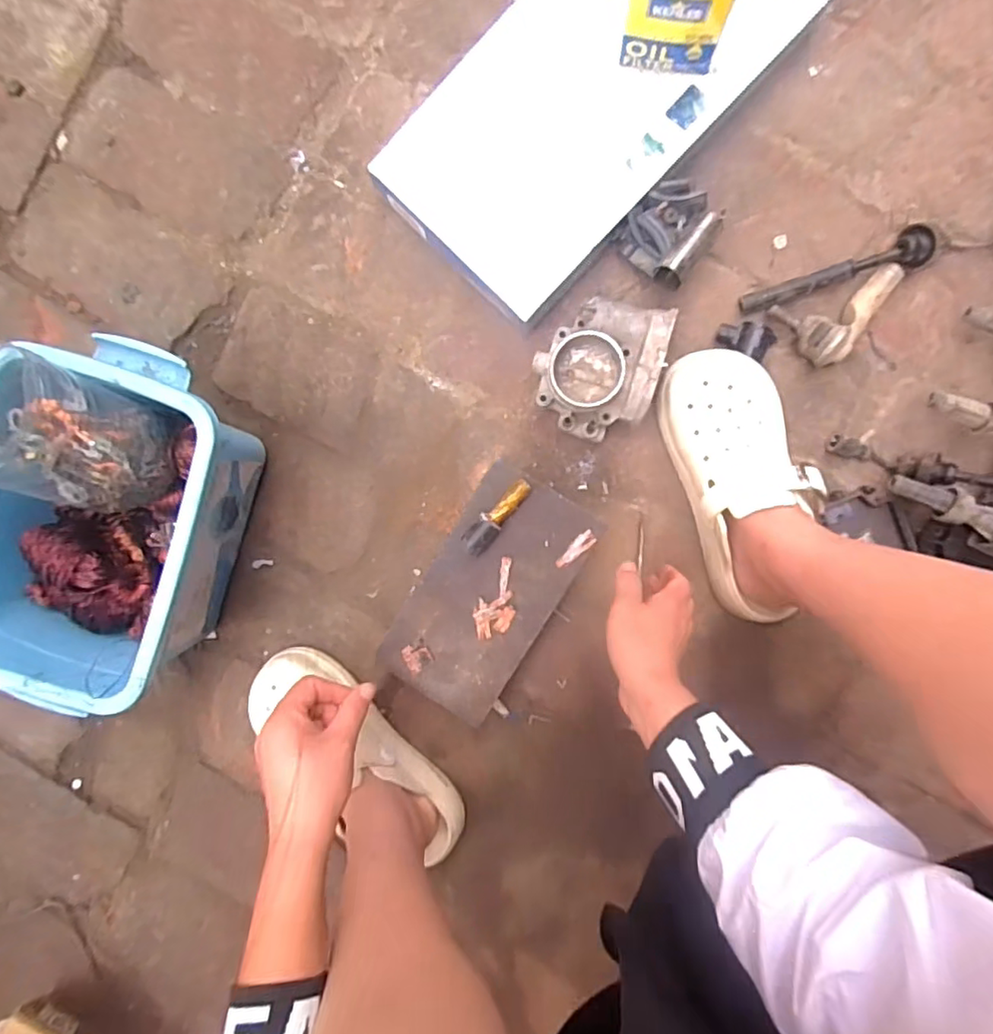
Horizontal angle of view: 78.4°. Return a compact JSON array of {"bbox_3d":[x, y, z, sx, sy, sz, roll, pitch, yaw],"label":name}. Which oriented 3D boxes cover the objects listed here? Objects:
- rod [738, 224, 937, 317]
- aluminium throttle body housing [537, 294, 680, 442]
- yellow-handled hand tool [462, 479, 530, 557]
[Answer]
[{"bbox_3d":[0.311,-0.221,0.558,0.162,0.036,0.033,-19,92,3],"label":"rod"},{"bbox_3d":[0.094,-0.140,0.574,0.104,0.069,0.123,19,94,1],"label":"aluminium throttle body housing"},{"bbox_3d":[0.001,-0.001,0.543,0.025,0.018,0.079,39,94,0],"label":"yellow-handled hand tool"}]

